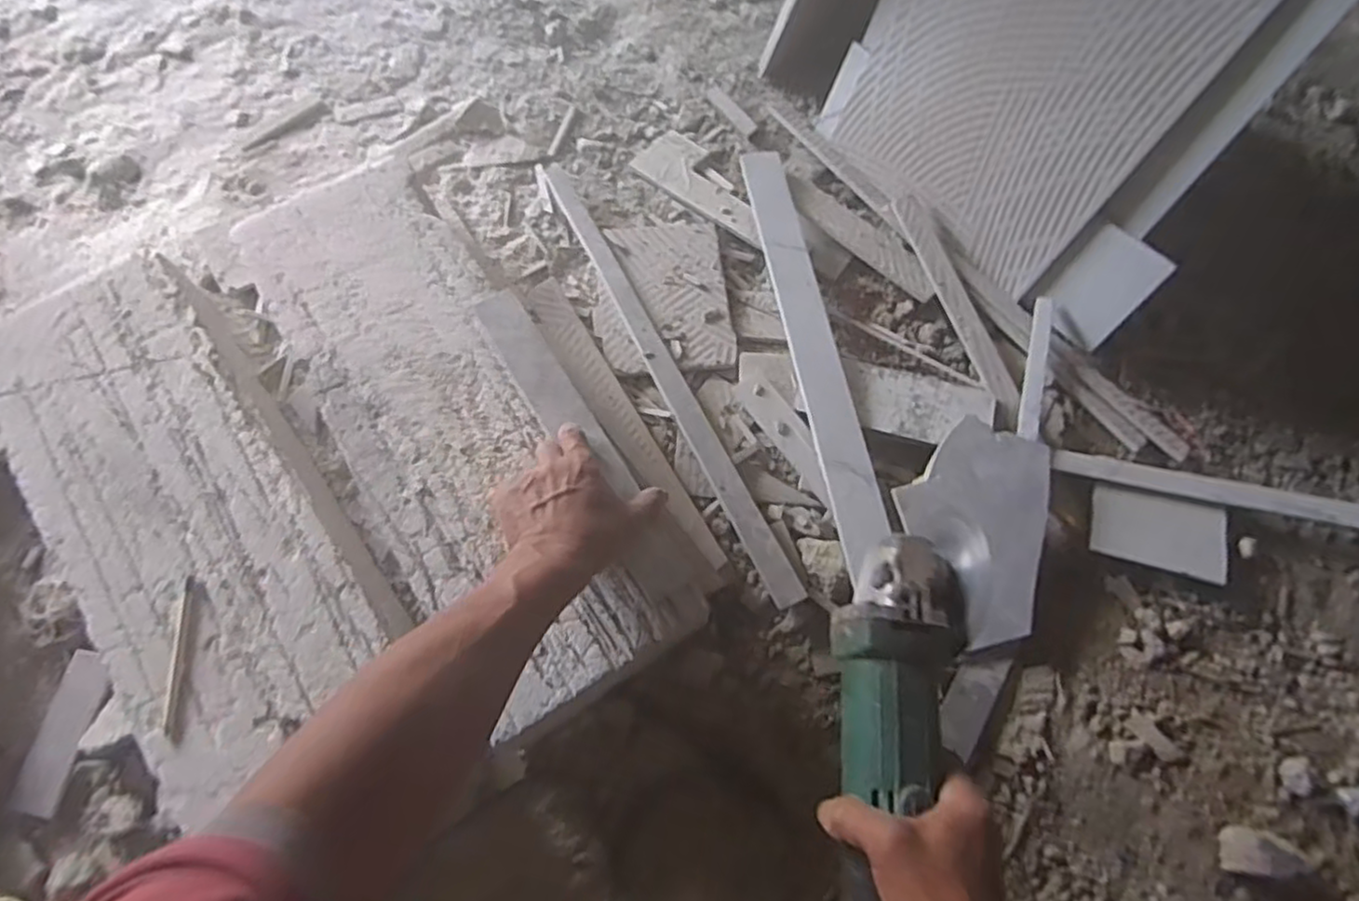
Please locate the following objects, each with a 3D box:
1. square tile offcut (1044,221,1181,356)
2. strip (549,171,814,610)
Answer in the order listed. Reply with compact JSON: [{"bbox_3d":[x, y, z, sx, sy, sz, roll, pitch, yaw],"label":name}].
[{"bbox_3d":[0.448,-0.171,0.752,0.077,0.119,0.006,43,50,15],"label":"square tile offcut"},{"bbox_3d":[-0.025,-0.103,0.773,0.031,0.016,0.596,-24,69,-12],"label":"strip"}]

